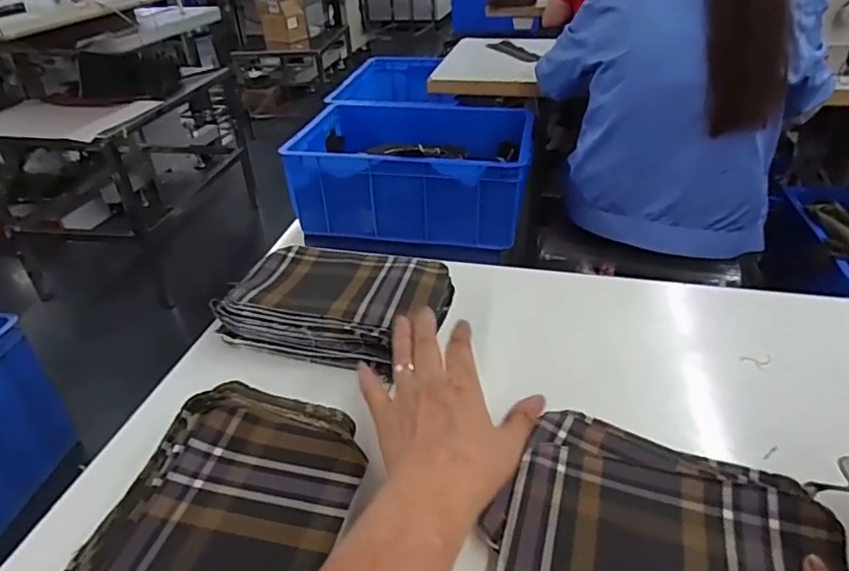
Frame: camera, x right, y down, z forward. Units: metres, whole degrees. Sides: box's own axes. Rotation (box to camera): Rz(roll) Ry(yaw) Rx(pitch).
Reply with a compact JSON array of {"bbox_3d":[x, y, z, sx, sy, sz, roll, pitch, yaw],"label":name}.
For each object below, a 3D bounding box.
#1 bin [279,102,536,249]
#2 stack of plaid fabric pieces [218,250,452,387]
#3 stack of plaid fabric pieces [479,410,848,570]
[{"bbox_3d":[-0.018,-0.277,1.301,0.521,0.187,0.365,6,35,11],"label":"bin"},{"bbox_3d":[-0.082,0.011,0.550,0.204,0.043,0.147,7,36,13],"label":"stack of plaid fabric pieces"},{"bbox_3d":[0.150,0.158,0.352,0.194,0.014,0.155,14,38,22],"label":"stack of plaid fabric pieces"}]

